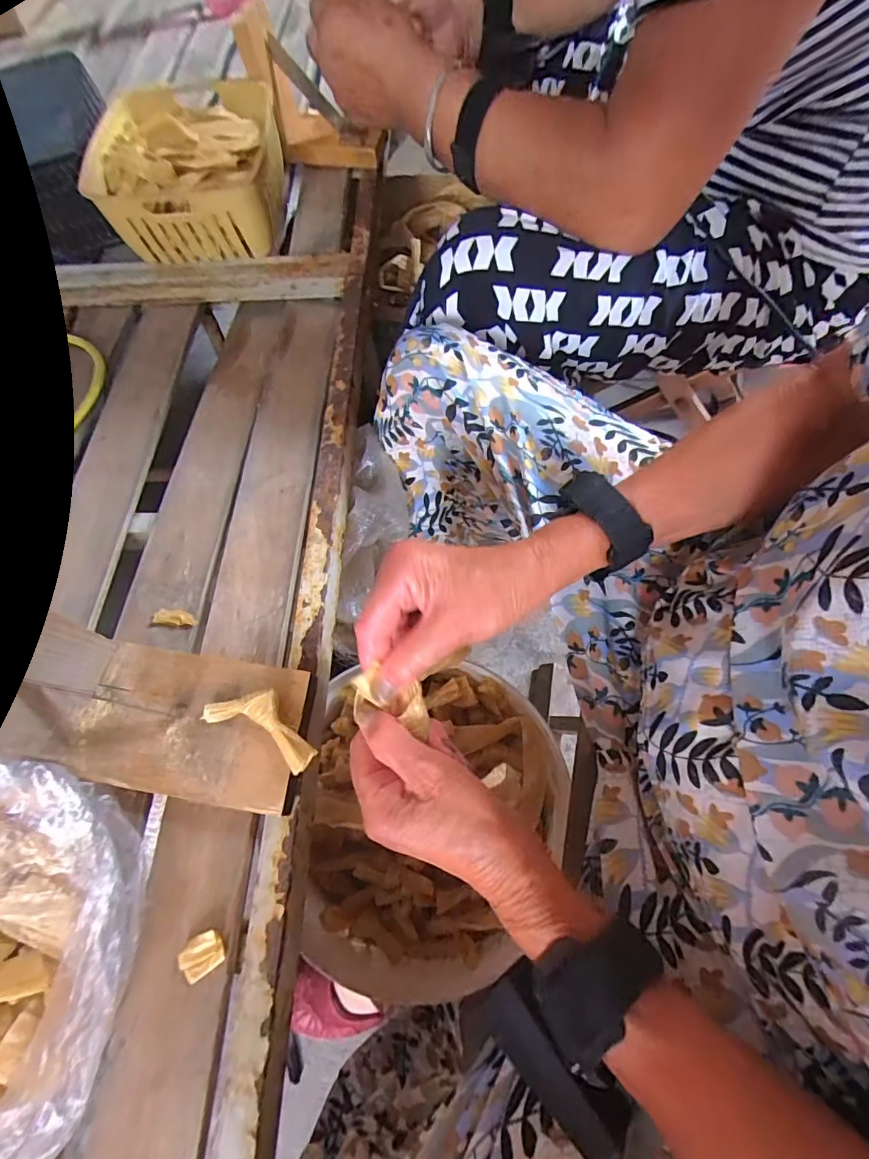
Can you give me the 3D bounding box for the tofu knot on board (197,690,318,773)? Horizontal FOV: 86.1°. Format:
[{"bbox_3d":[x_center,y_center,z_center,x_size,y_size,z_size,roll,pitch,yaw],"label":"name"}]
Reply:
[{"bbox_3d":[-0.102,0.087,0.285,0.069,0.016,0.032,25,70,14],"label":"tofu knot on board"}]

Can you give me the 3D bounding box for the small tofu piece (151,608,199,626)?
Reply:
[{"bbox_3d":[-0.192,0.028,0.344,0.037,0.004,0.013,8,67,7],"label":"small tofu piece"}]

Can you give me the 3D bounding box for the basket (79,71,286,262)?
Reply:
[{"bbox_3d":[-0.259,-0.429,0.503,0.177,0.097,0.168,-4,66,1],"label":"basket"}]

